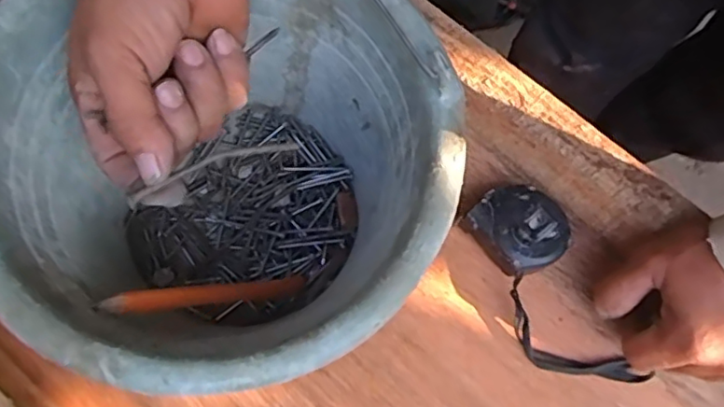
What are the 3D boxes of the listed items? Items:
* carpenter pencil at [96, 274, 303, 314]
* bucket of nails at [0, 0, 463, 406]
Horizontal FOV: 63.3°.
[{"bbox_3d":[-0.083,0.051,0.337,0.007,0.137,0.012,-31,69,34],"label":"carpenter pencil"},{"bbox_3d":[-0.073,-0.009,0.349,0.230,0.161,0.224,1,71,-2],"label":"bucket of nails"}]

